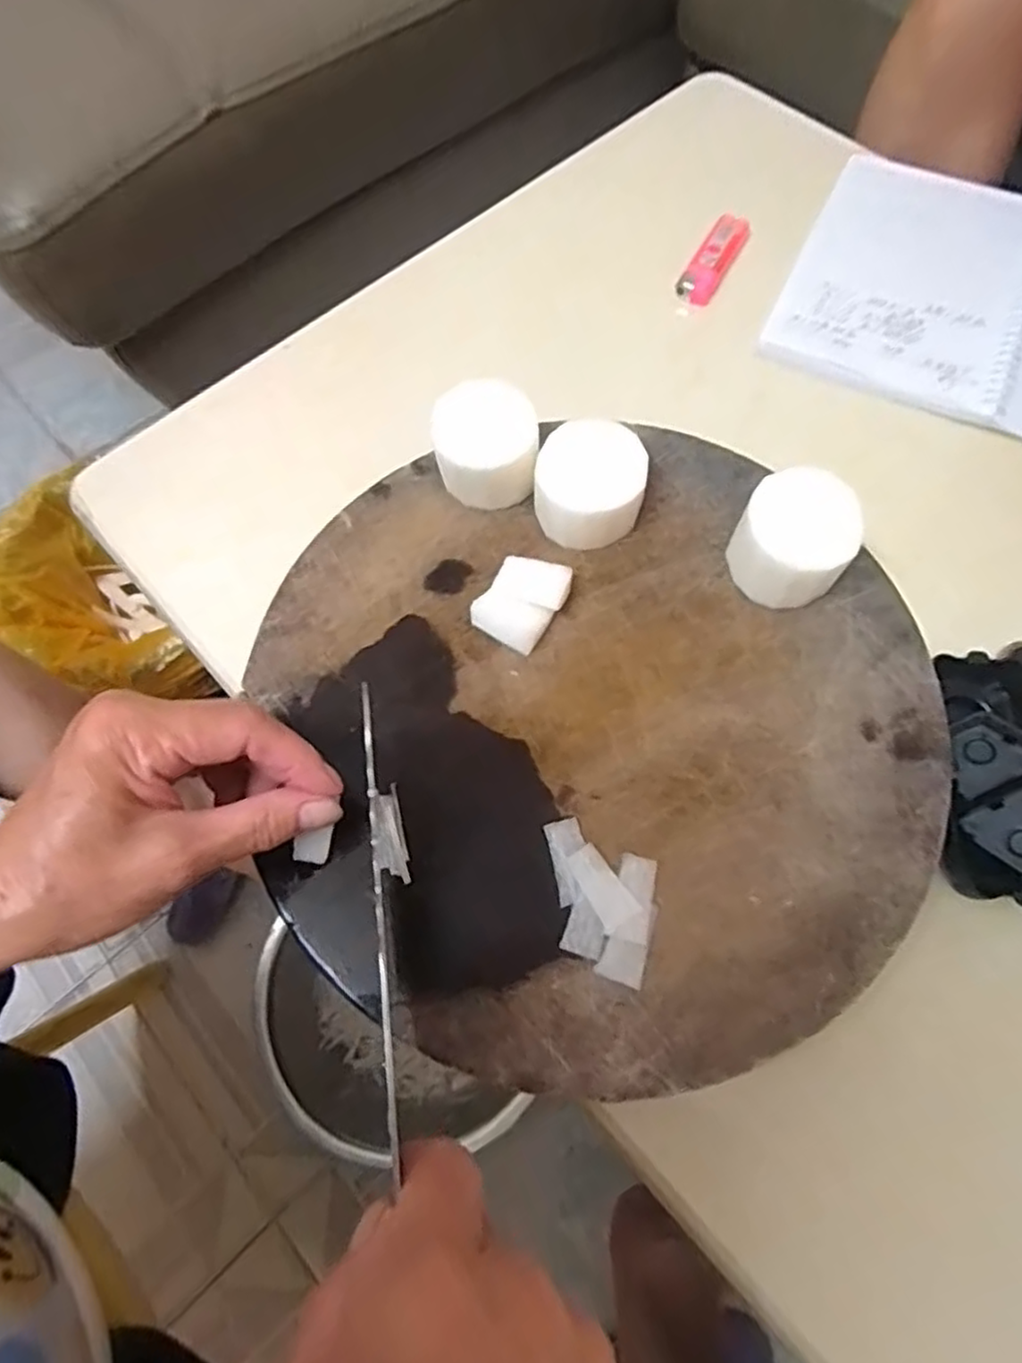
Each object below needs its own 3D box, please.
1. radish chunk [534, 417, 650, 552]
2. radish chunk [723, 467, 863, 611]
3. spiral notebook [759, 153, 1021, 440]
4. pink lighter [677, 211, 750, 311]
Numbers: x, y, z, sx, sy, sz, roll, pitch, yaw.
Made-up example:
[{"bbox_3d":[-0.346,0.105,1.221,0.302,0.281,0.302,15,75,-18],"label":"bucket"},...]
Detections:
[{"bbox_3d":[0.038,-0.092,0.335,0.049,0.042,0.050,-1,68,1],"label":"radish chunk"},{"bbox_3d":[0.128,-0.064,0.319,0.050,0.036,0.049,-1,68,1],"label":"radish chunk"},{"bbox_3d":[0.327,-0.239,0.445,0.281,0.008,0.213,23,71,10],"label":"spiral notebook"},{"bbox_3d":[0.136,-0.283,0.471,0.024,0.010,0.077,28,72,12],"label":"pink lighter"}]

